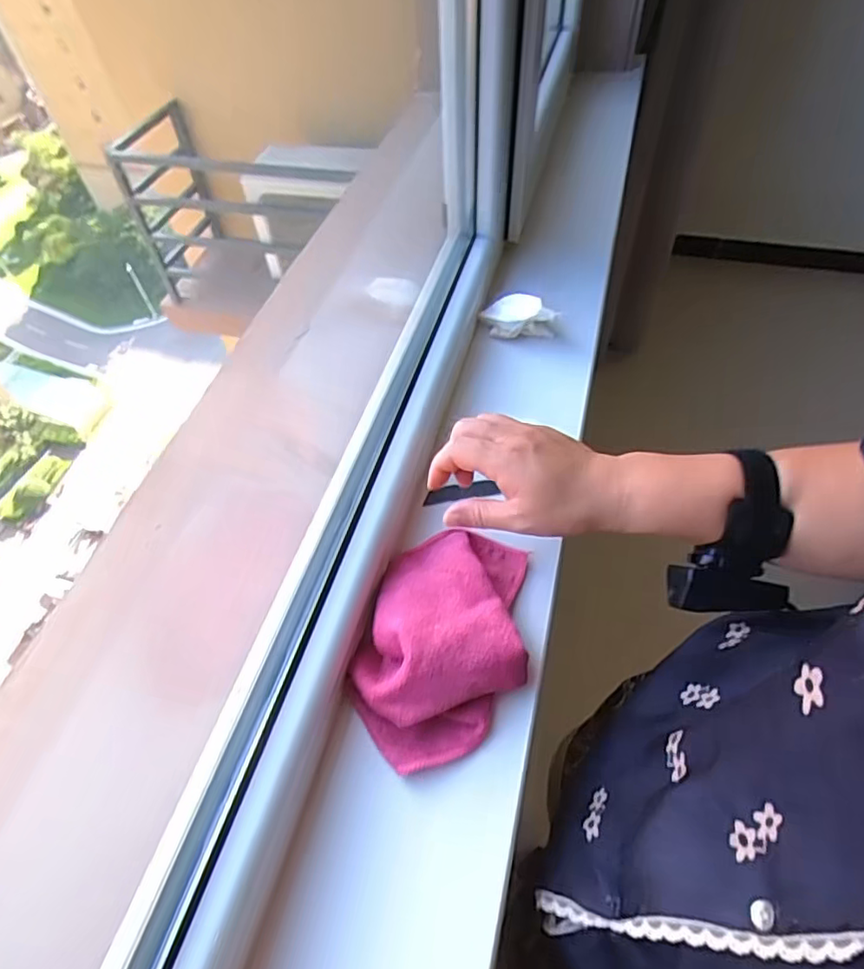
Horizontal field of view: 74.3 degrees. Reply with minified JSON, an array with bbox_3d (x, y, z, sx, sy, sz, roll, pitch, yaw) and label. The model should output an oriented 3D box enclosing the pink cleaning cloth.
[{"bbox_3d":[0.014,0.101,0.389,0.116,0.042,0.168,11,56,11],"label":"pink cleaning cloth"}]

